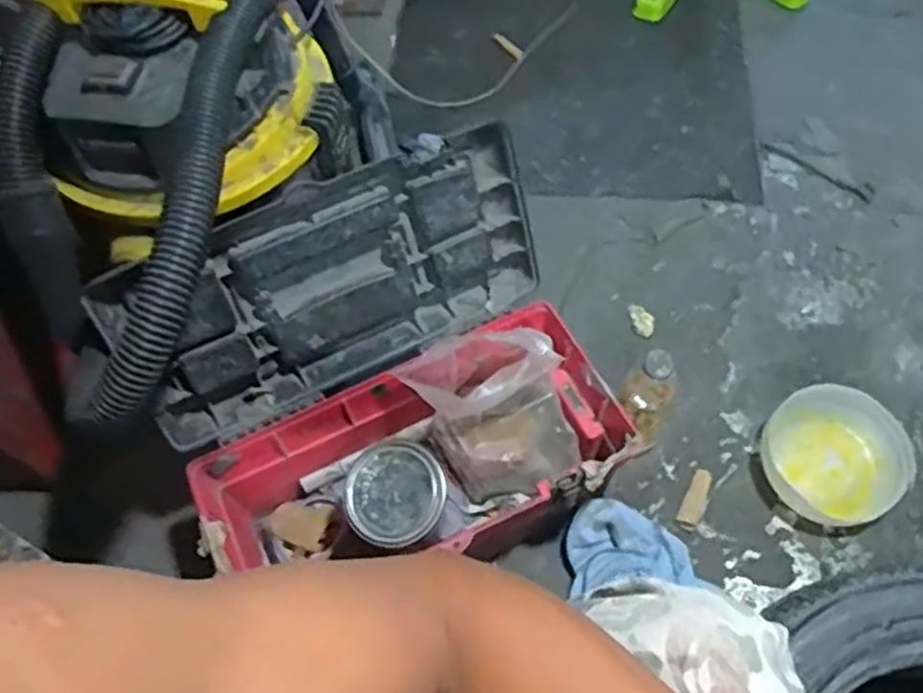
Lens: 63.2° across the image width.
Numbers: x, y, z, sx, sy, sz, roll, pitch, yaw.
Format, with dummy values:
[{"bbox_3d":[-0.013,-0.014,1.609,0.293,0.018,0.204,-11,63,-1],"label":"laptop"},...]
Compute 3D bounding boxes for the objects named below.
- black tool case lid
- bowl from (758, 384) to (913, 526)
[{"bbox_3d":[-0.125,-0.062,0.761,0.431,0.208,0.045,-26,38,-12],"label":"black tool case lid"},{"bbox_3d":[0.431,0.128,0.872,0.135,0.068,0.148,-2,59,3],"label":"bowl"}]

